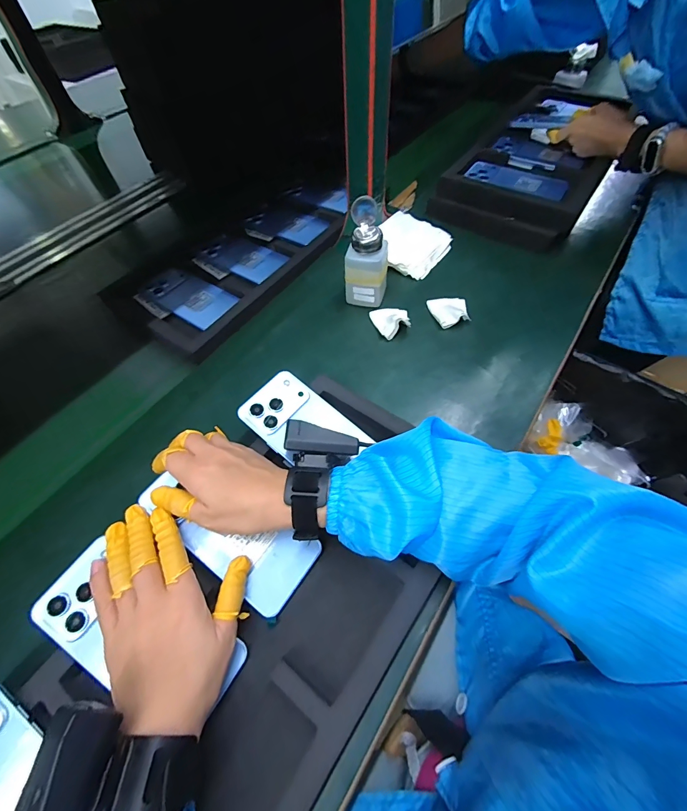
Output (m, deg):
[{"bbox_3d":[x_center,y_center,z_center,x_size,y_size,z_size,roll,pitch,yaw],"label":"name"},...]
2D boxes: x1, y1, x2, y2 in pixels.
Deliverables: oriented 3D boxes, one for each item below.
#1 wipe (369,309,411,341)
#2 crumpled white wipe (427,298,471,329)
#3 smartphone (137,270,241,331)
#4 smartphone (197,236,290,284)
[{"bbox_3d":[0.066,-0.119,0.490,0.049,0.022,0.054,-13,59,-4],"label":"wipe"},{"bbox_3d":[0.147,-0.131,0.495,0.051,0.014,0.049,-6,58,0],"label":"crumpled white wipe"},{"bbox_3d":[-0.242,-0.170,0.549,0.166,0.008,0.072,31,66,21],"label":"smartphone"},{"bbox_3d":[-0.168,-0.246,0.594,0.155,0.012,0.077,30,65,20],"label":"smartphone"}]

